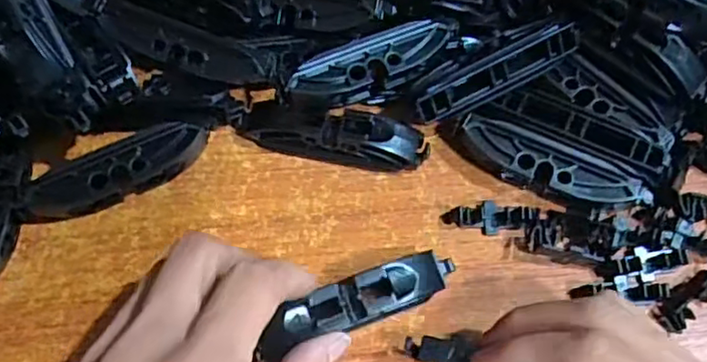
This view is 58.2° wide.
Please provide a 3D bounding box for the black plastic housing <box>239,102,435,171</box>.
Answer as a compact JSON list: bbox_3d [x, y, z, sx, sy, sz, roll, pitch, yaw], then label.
[{"bbox_3d":[-0.008,-0.020,0.266,0.076,0.015,0.021,12,63,4],"label":"black plastic housing"}]

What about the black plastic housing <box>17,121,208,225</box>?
[{"bbox_3d":[-0.095,-0.002,0.254,0.074,0.019,0.017,-25,66,-14],"label":"black plastic housing"}]

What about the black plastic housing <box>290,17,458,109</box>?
[{"bbox_3d":[0.010,-0.048,0.255,0.073,0.011,0.018,-23,66,-13],"label":"black plastic housing"}]

